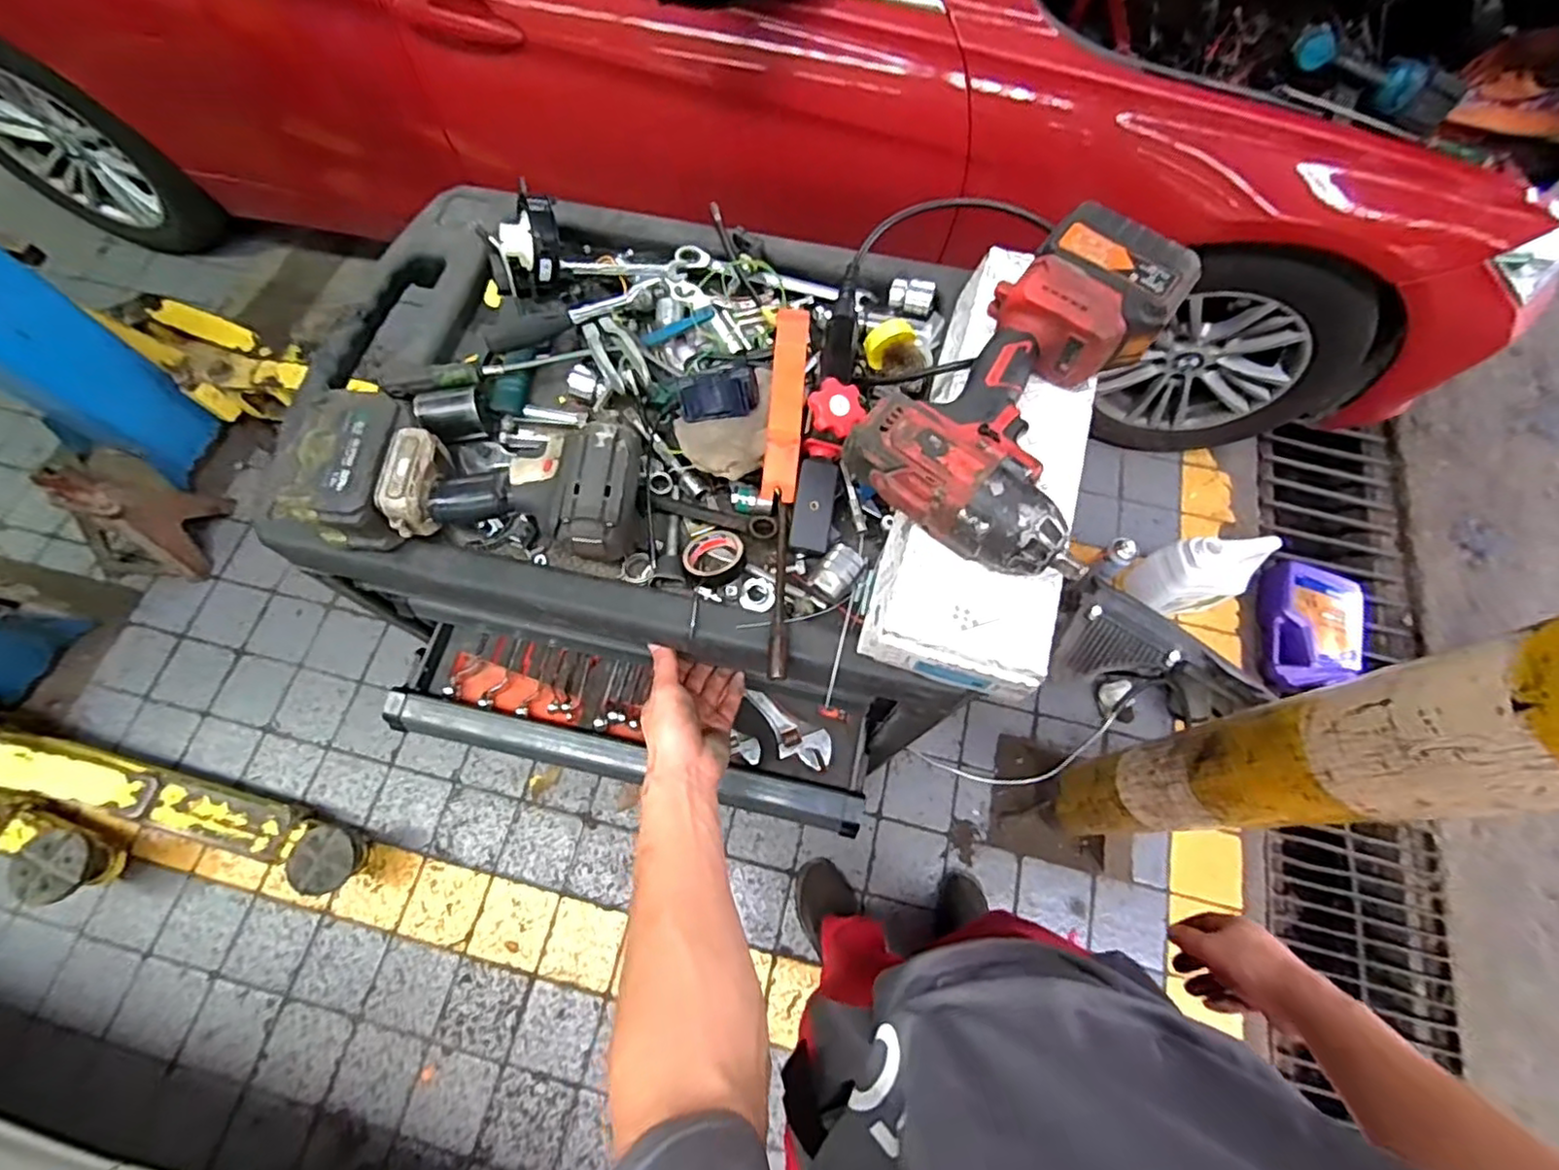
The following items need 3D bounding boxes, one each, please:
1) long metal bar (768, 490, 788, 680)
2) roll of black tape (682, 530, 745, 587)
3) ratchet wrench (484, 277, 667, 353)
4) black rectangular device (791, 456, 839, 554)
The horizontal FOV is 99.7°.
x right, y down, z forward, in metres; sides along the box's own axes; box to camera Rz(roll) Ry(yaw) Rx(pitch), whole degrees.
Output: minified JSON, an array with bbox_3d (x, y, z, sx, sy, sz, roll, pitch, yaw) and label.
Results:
[{"bbox_3d":[0.000,-0.002,0.577,0.015,0.016,0.173,1,68,1],"label":"long metal bar"},{"bbox_3d":[-0.059,-0.026,0.593,0.055,0.020,0.050,-11,68,-4],"label":"roll of black tape"},{"bbox_3d":[-0.202,-0.276,0.670,0.195,0.021,0.027,-31,70,-25],"label":"ratchet wrench"},{"bbox_3d":[0.031,-0.072,0.596,0.033,0.011,0.085,8,85,4],"label":"black rectangular device"}]

